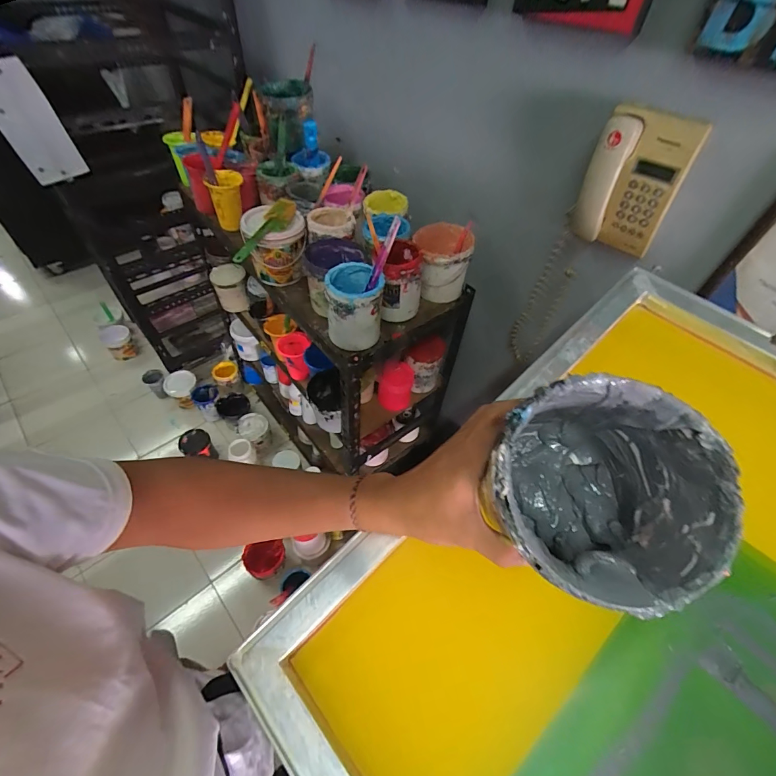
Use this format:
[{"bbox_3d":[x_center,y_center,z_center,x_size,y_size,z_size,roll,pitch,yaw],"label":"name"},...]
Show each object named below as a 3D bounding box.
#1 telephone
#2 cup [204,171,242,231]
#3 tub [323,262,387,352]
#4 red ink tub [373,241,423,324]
[{"bbox_3d":[0.361,-0.298,0.581,0.134,0.184,0.051,28,54,16],"label":"telephone"},{"bbox_3d":[-0.384,-0.447,0.943,0.082,0.113,0.098,-7,52,-11],"label":"cup"},{"bbox_3d":[-0.061,-0.150,0.718,0.097,0.129,0.095,3,51,-3],"label":"tub"},{"bbox_3d":[0.019,-0.210,0.778,0.097,0.130,0.110,1,51,-5],"label":"red ink tub"}]

